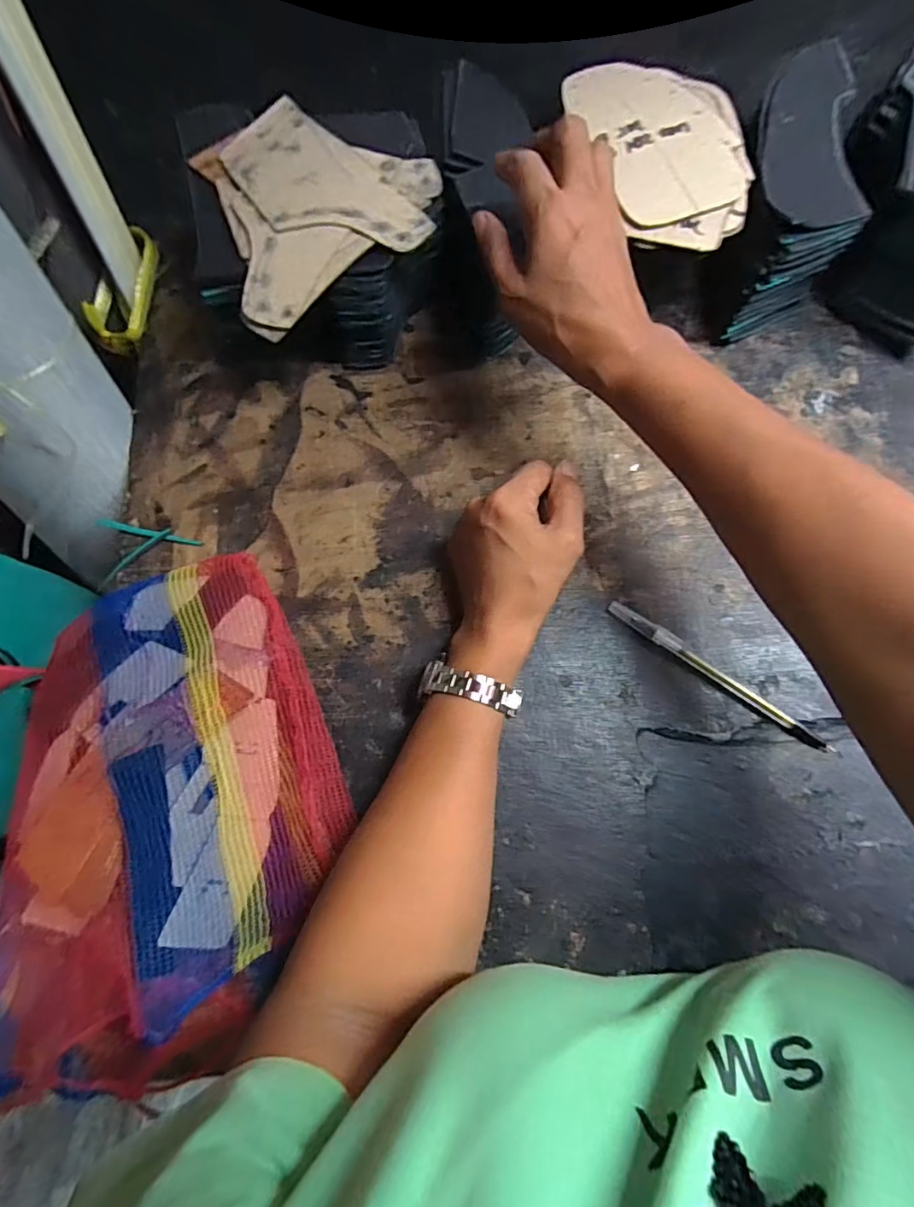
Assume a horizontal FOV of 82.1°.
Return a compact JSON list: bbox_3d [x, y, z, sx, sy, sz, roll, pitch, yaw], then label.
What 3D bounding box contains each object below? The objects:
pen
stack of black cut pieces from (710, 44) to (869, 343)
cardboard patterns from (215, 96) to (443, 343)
[{"bbox_3d":[0.169,0.047,0.340,0.159,0.011,0.011,35,78,10],"label":"pen"},{"bbox_3d":[0.249,-0.305,0.381,0.071,0.097,0.203,11,86,4],"label":"stack of black cut pieces"},{"bbox_3d":[-0.099,-0.271,0.352,0.161,0.014,0.146,-36,76,-9],"label":"cardboard patterns"}]

